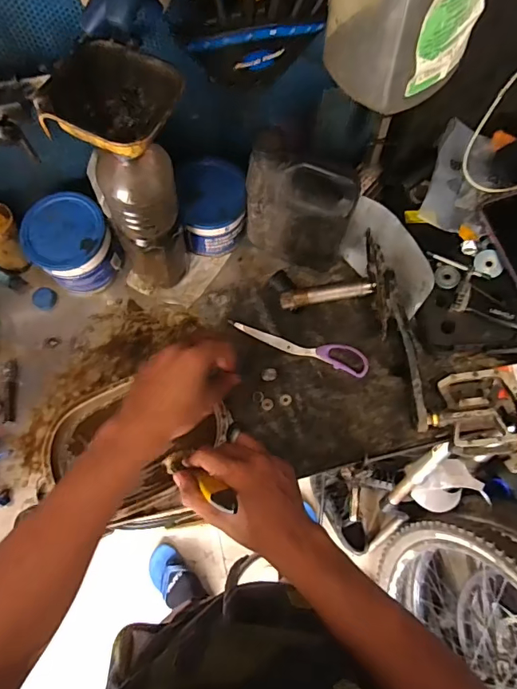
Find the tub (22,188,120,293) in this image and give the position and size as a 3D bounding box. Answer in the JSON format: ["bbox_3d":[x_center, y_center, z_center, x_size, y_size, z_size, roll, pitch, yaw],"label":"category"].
[{"bbox_3d":[-0.241,-0.129,0.601,0.097,0.110,0.100,0,73,0],"label":"tub"}]

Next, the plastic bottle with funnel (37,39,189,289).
[{"bbox_3d":[-0.124,-0.156,0.496,0.109,0.297,0.088,17,74,5],"label":"plastic bottle with funnel"}]

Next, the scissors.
[{"bbox_3d":[0.056,-0.002,0.615,0.191,0.017,0.032,20,74,6],"label":"scissors"}]

